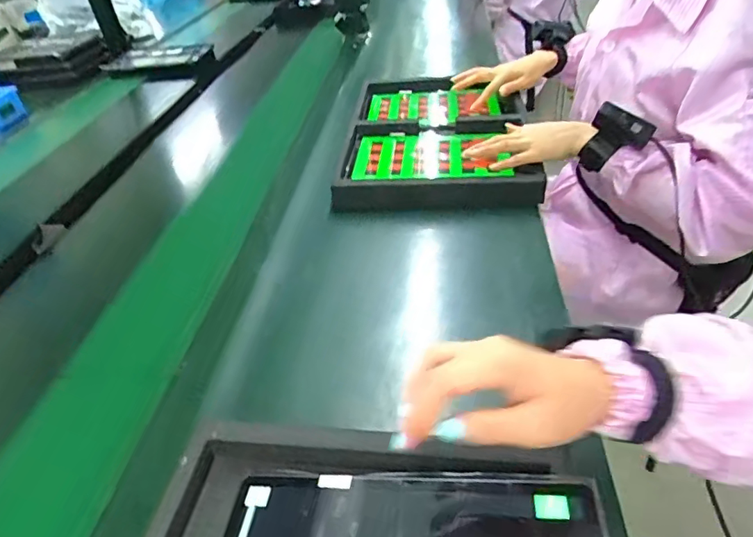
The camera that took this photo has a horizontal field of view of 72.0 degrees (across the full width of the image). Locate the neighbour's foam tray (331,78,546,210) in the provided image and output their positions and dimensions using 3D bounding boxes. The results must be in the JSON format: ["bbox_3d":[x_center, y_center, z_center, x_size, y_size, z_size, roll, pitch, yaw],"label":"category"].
[{"bbox_3d":[0.094,-0.224,0.851,0.292,0.057,0.422,-1,39,8],"label":"neighbour's foam tray"}]

